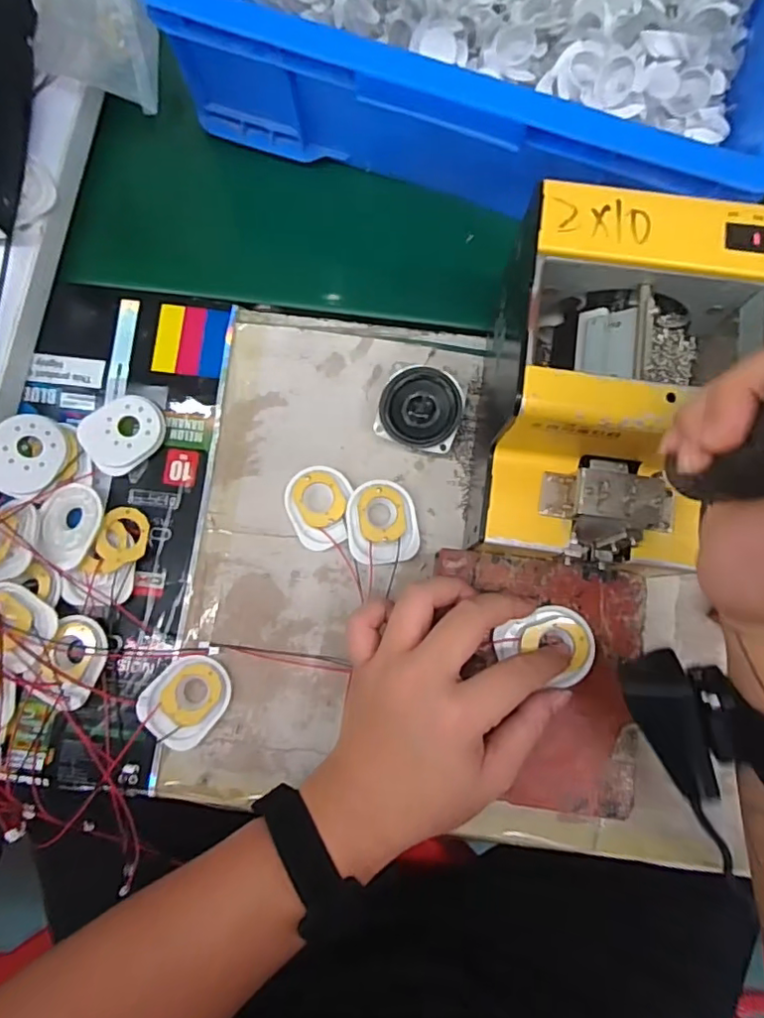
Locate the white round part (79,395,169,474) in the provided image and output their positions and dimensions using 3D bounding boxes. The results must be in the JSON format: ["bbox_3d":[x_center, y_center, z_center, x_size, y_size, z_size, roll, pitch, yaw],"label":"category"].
[{"bbox_3d":[-0.188,-0.056,0.417,0.058,0.015,0.046,-38,83,-5],"label":"white round part"}]

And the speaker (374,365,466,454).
[{"bbox_3d":[0.027,-0.068,0.408,0.056,0.036,0.055,0,81,0],"label":"speaker"}]

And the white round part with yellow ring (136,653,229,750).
[{"bbox_3d":[-0.129,0.127,0.384,0.058,0.012,0.049,-42,83,-6],"label":"white round part with yellow ring"}]

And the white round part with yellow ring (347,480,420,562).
[{"bbox_3d":[0.000,0.009,0.399,0.048,0.009,0.056,-5,81,-1],"label":"white round part with yellow ring"}]

